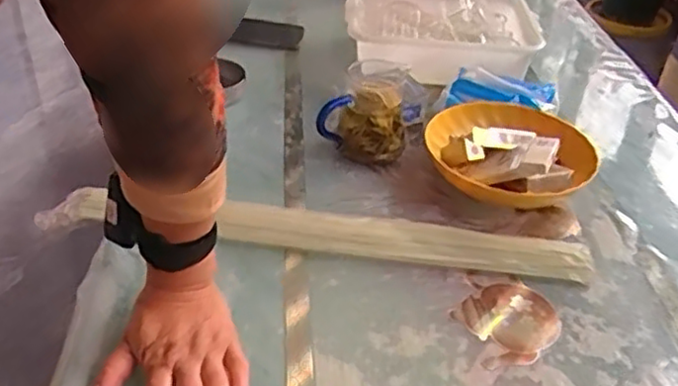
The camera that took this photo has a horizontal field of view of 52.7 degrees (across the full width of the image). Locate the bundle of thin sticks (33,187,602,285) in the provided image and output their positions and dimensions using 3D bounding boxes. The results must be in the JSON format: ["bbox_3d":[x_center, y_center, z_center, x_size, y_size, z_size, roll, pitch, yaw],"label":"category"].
[{"bbox_3d":[-0.027,0.037,0.711,0.554,0.029,0.063,5,37,3],"label":"bundle of thin sticks"}]

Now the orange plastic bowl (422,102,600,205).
[{"bbox_3d":[0.196,-0.057,0.812,0.189,0.073,0.190,2,37,-2],"label":"orange plastic bowl"}]

